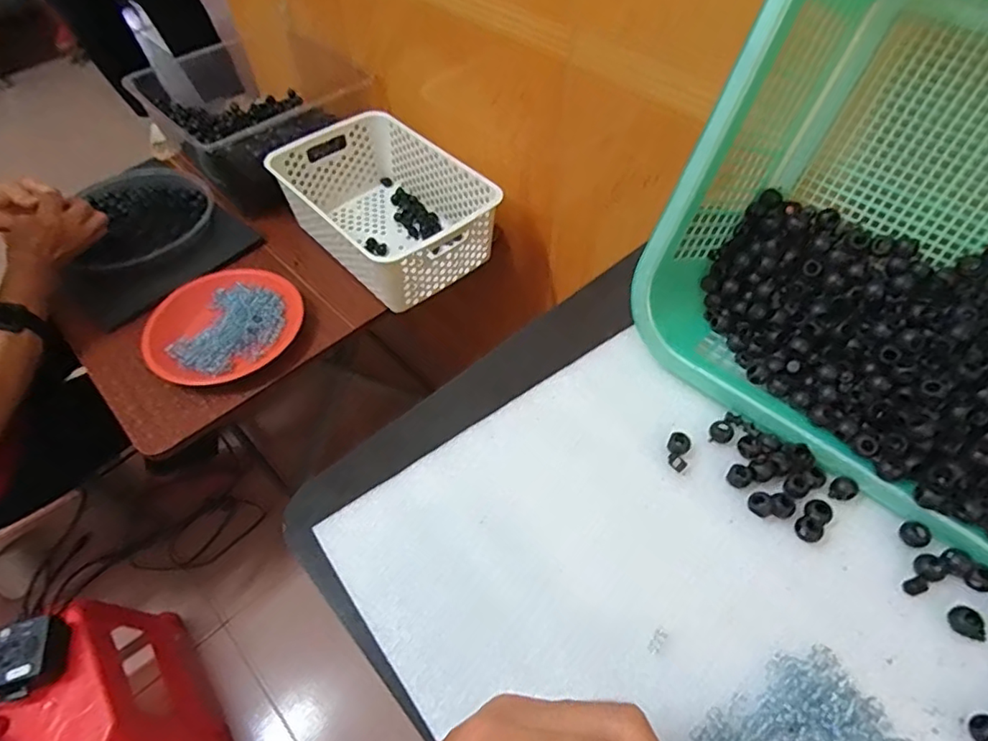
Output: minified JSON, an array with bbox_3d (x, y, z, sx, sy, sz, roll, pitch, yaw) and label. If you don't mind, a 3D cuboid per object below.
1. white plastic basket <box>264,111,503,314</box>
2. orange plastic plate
[{"bbox_3d":[-0.154,-0.236,0.820,0.205,0.109,0.316,-36,60,-22],"label":"white plastic basket"},{"bbox_3d":[-0.351,-0.062,0.741,0.190,0.024,0.186,-1,54,1],"label":"orange plastic plate"}]

